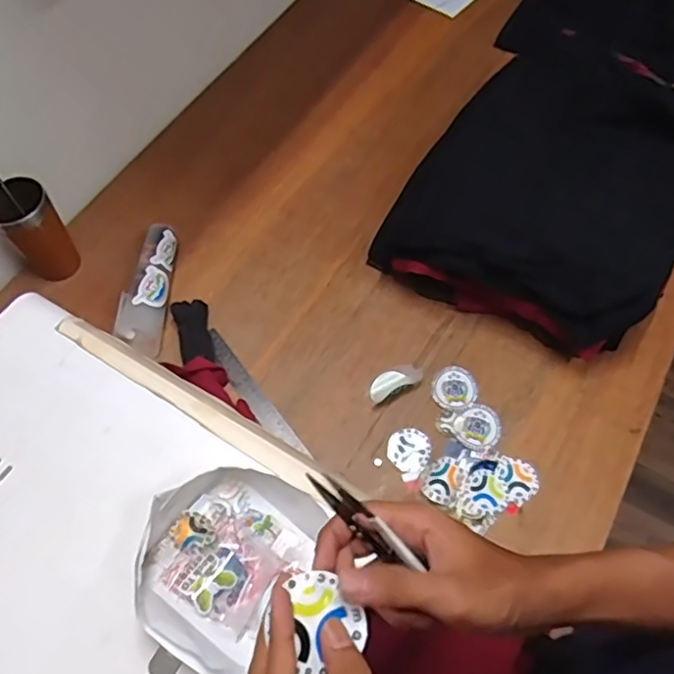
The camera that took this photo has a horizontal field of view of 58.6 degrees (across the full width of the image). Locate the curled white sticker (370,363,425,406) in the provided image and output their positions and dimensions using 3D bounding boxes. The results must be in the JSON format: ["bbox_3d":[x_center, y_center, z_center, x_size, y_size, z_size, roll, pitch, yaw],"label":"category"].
[{"bbox_3d":[0.077,0.058,0.805,0.076,0.012,0.036,-27,68,-8],"label":"curled white sticker"}]

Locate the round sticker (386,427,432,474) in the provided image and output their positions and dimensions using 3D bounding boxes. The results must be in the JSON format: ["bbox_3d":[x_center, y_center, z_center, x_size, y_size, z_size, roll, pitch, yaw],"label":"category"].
[{"bbox_3d":[0.092,0.144,0.765,0.055,0.004,0.056,-2,61,4],"label":"round sticker"}]

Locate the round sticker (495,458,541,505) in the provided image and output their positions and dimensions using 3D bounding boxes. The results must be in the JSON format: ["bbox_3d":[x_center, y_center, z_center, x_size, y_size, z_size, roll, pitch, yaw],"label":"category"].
[{"bbox_3d":[0.223,0.174,0.740,0.048,0.006,0.054,-31,63,-15],"label":"round sticker"}]

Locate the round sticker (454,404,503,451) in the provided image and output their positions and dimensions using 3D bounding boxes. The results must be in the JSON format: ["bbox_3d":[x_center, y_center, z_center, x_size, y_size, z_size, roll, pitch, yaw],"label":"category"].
[{"bbox_3d":[0.183,0.116,0.772,0.056,0.004,0.060,-1,66,2],"label":"round sticker"}]

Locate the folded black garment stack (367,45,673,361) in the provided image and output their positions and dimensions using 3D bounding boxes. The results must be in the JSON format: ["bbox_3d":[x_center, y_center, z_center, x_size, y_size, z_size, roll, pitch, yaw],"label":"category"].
[{"bbox_3d":[0.331,-0.231,0.873,0.366,0.125,0.518,28,64,17],"label":"folded black garment stack"}]

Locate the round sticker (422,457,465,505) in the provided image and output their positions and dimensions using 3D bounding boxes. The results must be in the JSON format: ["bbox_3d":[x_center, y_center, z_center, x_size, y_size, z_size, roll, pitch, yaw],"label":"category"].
[{"bbox_3d":[0.131,0.172,0.727,0.041,0.015,0.056,28,71,14],"label":"round sticker"}]

